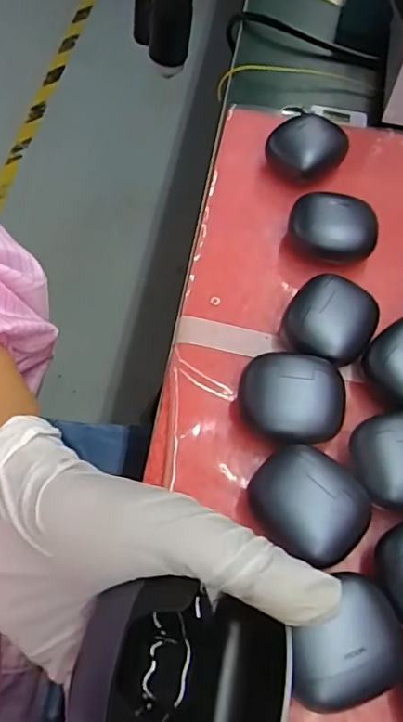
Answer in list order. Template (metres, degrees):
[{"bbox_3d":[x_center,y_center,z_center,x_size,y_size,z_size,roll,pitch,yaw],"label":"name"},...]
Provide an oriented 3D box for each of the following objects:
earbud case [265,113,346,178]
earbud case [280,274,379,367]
[{"bbox_3d":[0.076,-0.153,0.400,0.046,0.034,0.046,-39,71,-22],"label":"earbud case"},{"bbox_3d":[0.076,-0.022,0.325,0.050,0.032,0.050,24,62,9],"label":"earbud case"}]

